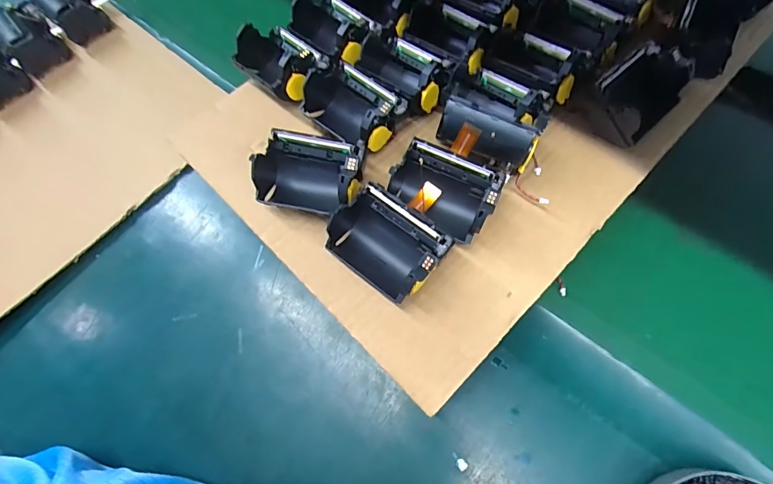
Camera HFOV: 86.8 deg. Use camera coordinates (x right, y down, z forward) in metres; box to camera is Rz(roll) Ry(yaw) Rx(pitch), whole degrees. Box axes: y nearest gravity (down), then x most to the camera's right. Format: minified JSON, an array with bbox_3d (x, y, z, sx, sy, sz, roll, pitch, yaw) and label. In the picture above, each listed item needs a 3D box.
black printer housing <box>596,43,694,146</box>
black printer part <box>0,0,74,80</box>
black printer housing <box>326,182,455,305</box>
[{"bbox_3d":[0.188,-0.109,0.310,0.074,0.039,0.049,-39,71,-12],"label":"black printer housing"},{"bbox_3d":[-0.358,-0.206,0.408,0.058,0.043,0.053,39,74,18],"label":"black printer part"},{"bbox_3d":[-0.002,0.000,0.268,0.078,0.038,0.048,34,73,16],"label":"black printer housing"}]

